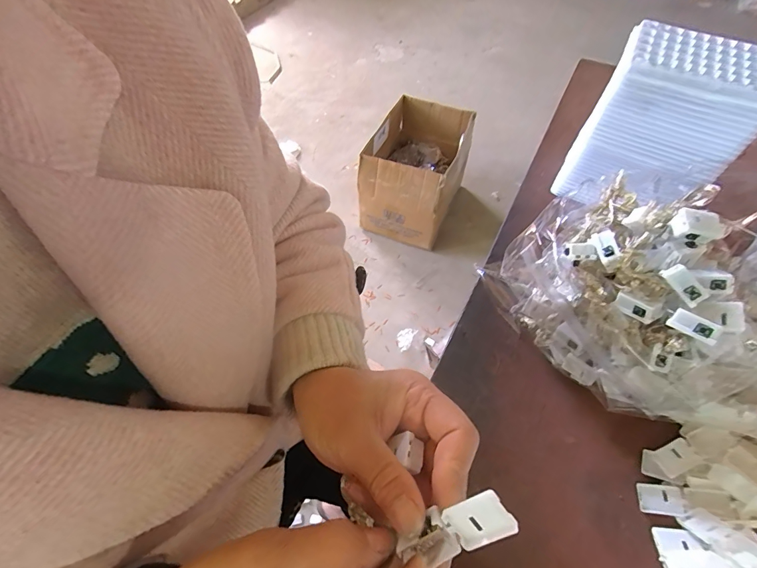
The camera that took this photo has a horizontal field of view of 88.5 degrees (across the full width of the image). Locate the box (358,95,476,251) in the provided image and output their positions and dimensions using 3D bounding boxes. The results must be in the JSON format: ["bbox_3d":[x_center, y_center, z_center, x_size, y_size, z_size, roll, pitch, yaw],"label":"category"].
[{"bbox_3d":[0.122,-0.383,1.355,0.300,0.309,0.395,19,58,12],"label":"box"}]

